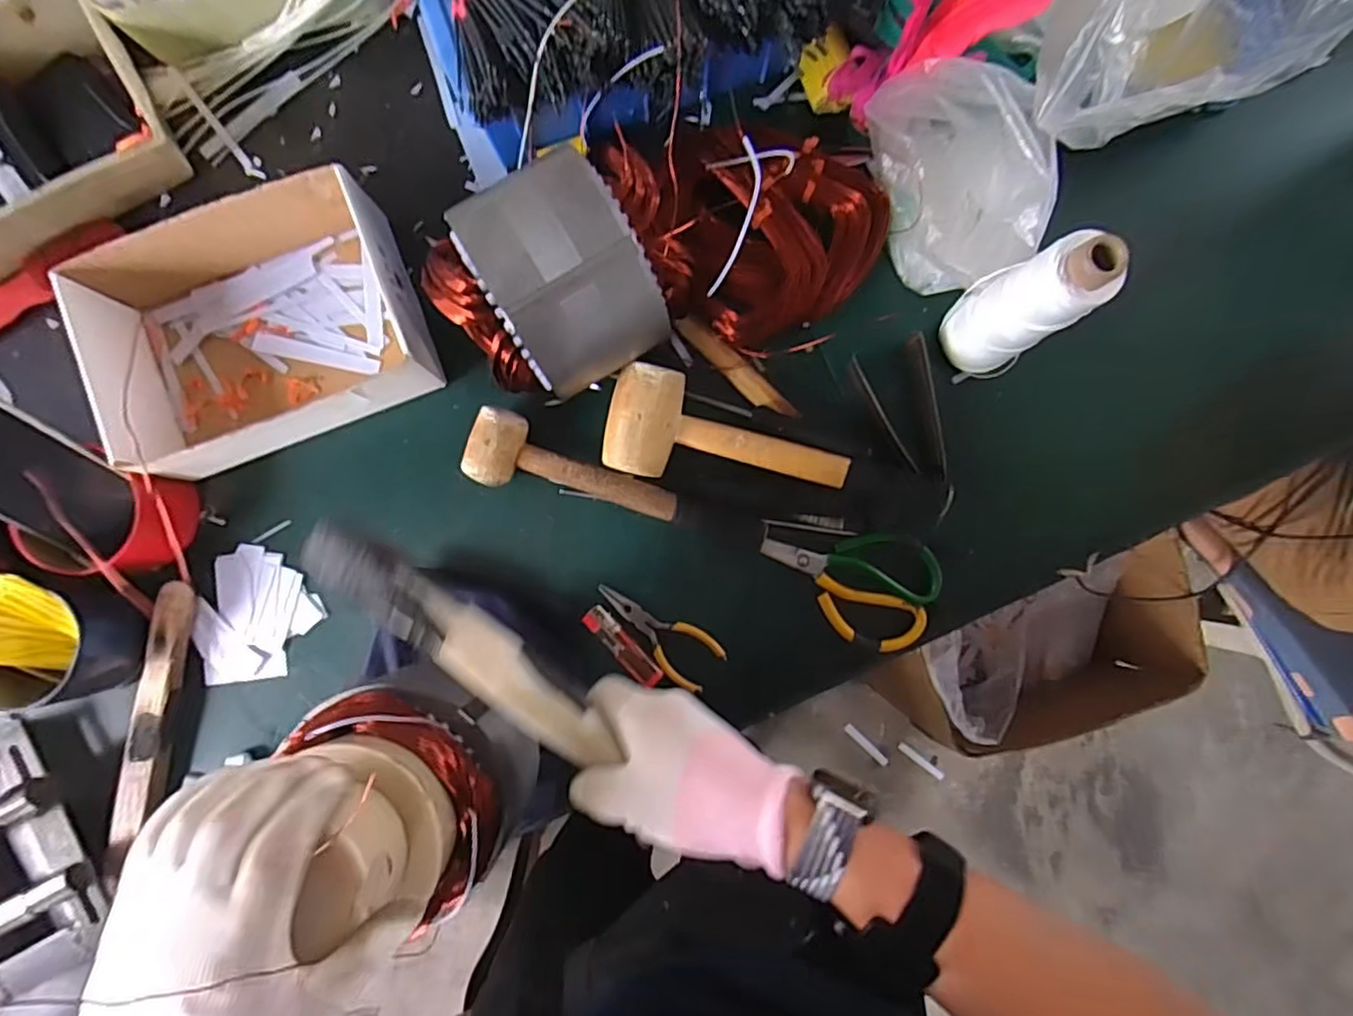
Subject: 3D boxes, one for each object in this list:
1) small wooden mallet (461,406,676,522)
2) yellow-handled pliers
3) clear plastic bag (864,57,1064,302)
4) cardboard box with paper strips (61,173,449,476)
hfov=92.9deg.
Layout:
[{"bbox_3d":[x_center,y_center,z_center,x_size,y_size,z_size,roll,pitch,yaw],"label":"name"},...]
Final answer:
[{"bbox_3d":[-0.087,-0.029,0.548,0.182,0.042,0.064,18,88,-1],"label":"small wooden mallet"},{"bbox_3d":[-0.017,0.108,0.565,0.122,0.006,0.049,39,87,0],"label":"yellow-handled pliers"},{"bbox_3d":[0.232,-0.267,0.532,0.093,0.100,0.178,-22,89,-2],"label":"clear plastic bag"},{"bbox_3d":[-0.345,-0.147,0.537,0.240,0.070,0.194,-22,89,-2],"label":"cardboard box with paper strips"}]

